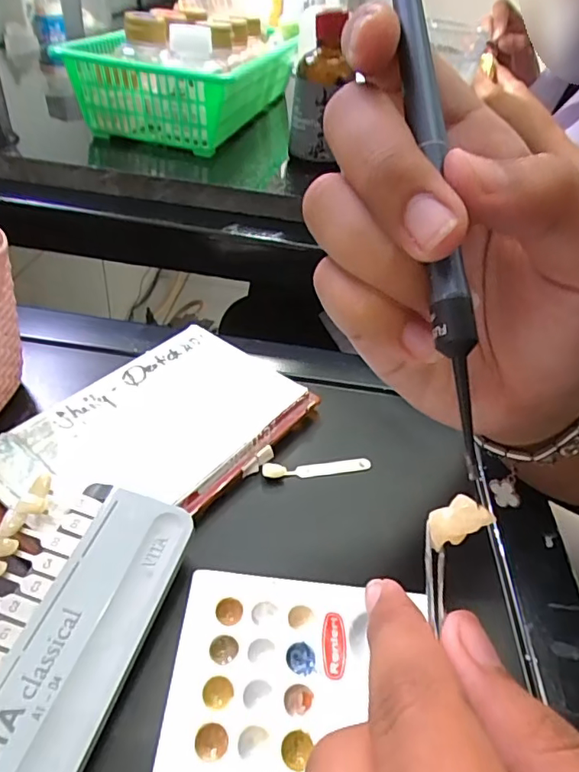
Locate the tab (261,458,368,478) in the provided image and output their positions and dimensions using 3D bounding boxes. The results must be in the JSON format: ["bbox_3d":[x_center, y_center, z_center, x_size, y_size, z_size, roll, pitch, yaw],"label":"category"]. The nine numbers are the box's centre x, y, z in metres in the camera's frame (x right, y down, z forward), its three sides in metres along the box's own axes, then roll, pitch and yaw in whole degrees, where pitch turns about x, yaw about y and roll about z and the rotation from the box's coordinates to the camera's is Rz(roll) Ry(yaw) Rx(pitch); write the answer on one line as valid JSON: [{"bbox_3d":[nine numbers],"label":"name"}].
[{"bbox_3d":[0.014,0.040,0.259,0.055,0.005,0.007,-4,42,-13],"label":"tab"}]

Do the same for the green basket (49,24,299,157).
[{"bbox_3d":[-0.075,-0.270,0.454,0.120,0.055,0.271,13,41,6],"label":"green basket"}]

